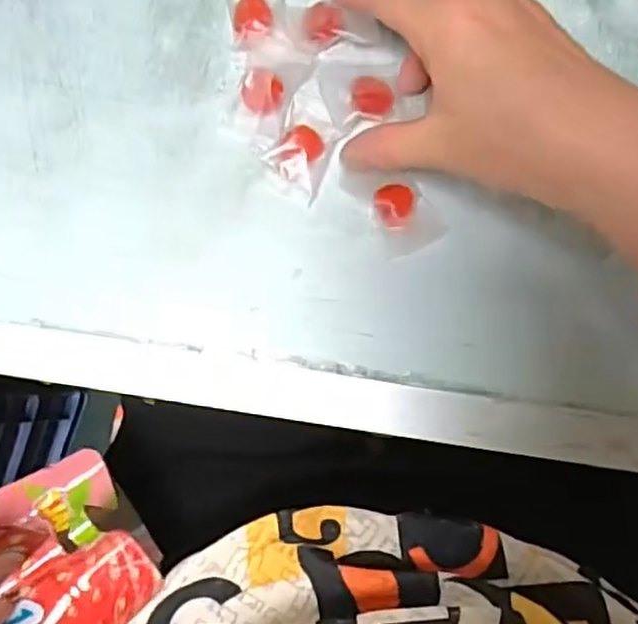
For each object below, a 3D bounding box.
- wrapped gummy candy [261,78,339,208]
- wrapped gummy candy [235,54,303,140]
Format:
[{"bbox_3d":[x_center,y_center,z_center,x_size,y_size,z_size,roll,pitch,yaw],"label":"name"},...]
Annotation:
[{"bbox_3d":[-0.005,-0.084,0.348,0.030,0.009,0.054,26,84,3],"label":"wrapped gummy candy"},{"bbox_3d":[-0.027,-0.106,0.348,0.030,0.014,0.037,7,83,1],"label":"wrapped gummy candy"}]

